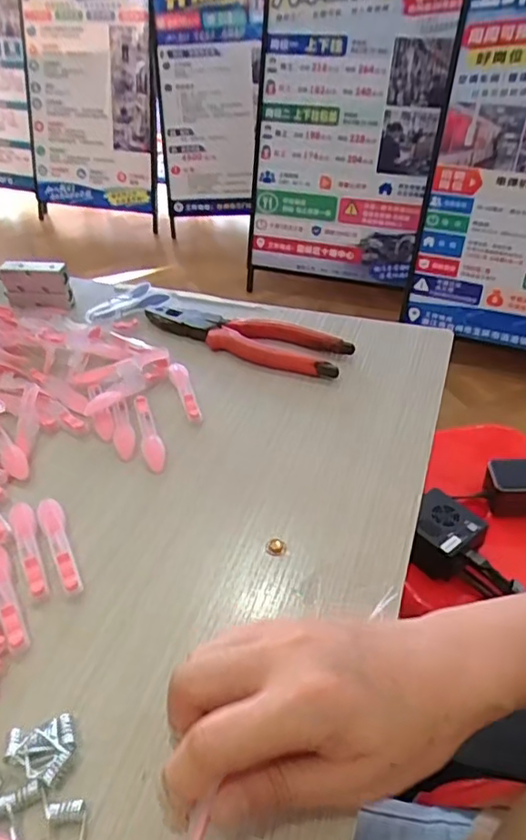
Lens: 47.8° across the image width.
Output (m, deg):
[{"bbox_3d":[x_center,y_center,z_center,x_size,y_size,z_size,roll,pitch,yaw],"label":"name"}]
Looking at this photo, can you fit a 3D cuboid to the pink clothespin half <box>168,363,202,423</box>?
[{"bbox_3d":[-0.059,-0.023,0.442,0.013,0.009,0.068,-12,44,-13],"label":"pink clothespin half"}]

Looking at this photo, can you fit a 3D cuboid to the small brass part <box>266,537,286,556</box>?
[{"bbox_3d":[0.007,0.072,0.338,0.010,0.004,0.011,0,42,0],"label":"small brass part"}]

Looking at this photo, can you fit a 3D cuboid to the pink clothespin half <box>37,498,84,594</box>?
[{"bbox_3d":[-0.118,0.071,0.344,0.013,0.007,0.070,-18,46,-19],"label":"pink clothespin half"}]

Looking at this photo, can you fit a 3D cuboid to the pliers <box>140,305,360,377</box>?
[{"bbox_3d":[-0.018,-0.071,0.486,0.179,0.015,0.040,19,46,19],"label":"pliers"}]

